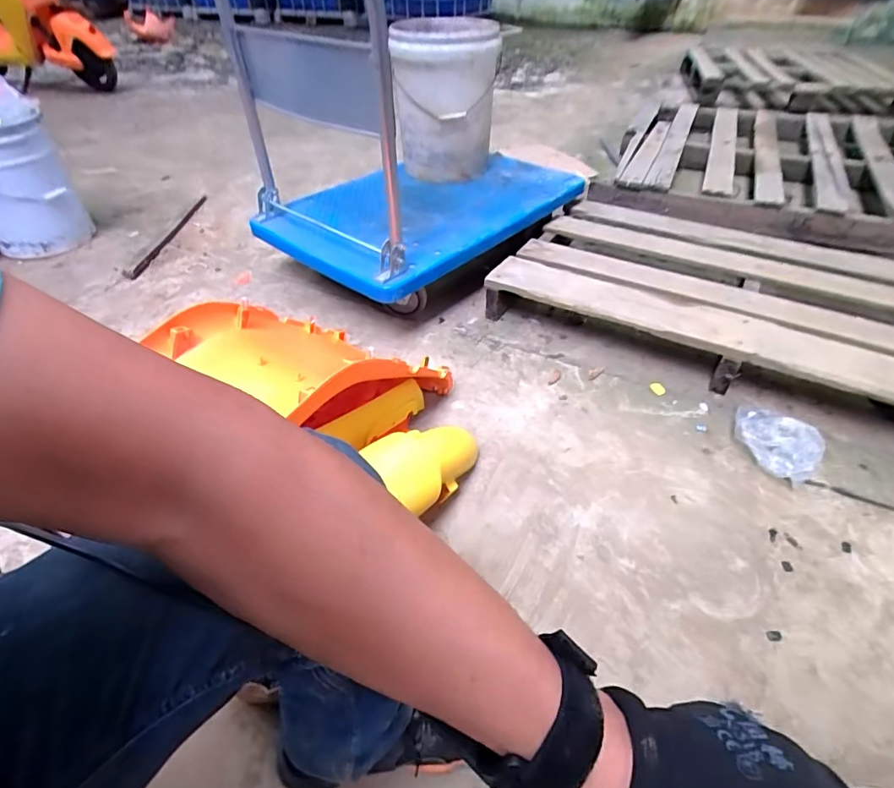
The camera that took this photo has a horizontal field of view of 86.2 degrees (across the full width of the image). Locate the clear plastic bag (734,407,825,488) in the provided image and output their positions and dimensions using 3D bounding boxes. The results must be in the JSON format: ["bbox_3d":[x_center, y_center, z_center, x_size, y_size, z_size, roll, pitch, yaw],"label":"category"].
[{"bbox_3d":[0.611,0.088,0.896,0.137,0.041,0.154,-30,51,-27],"label":"clear plastic bag"}]

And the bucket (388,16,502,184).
[{"bbox_3d":[-0.001,-0.847,1.421,0.297,0.395,0.356,-1,44,0],"label":"bucket"}]

